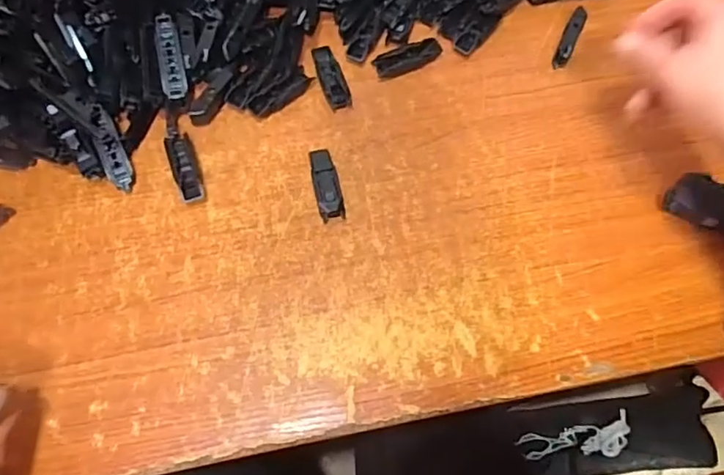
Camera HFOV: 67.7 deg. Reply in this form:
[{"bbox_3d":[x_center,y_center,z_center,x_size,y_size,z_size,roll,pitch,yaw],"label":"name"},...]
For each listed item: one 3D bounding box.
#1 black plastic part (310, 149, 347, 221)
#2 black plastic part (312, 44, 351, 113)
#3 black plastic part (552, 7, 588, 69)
[{"bbox_3d":[-0.030,-0.047,0.461,0.022,0.016,0.065,-12,70,-6],"label":"black plastic part"},{"bbox_3d":[-0.028,-0.148,0.501,0.023,0.008,0.065,-16,71,-8],"label":"black plastic part"},{"bbox_3d":[0.199,-0.191,0.515,0.016,0.019,0.062,24,83,7],"label":"black plastic part"}]

